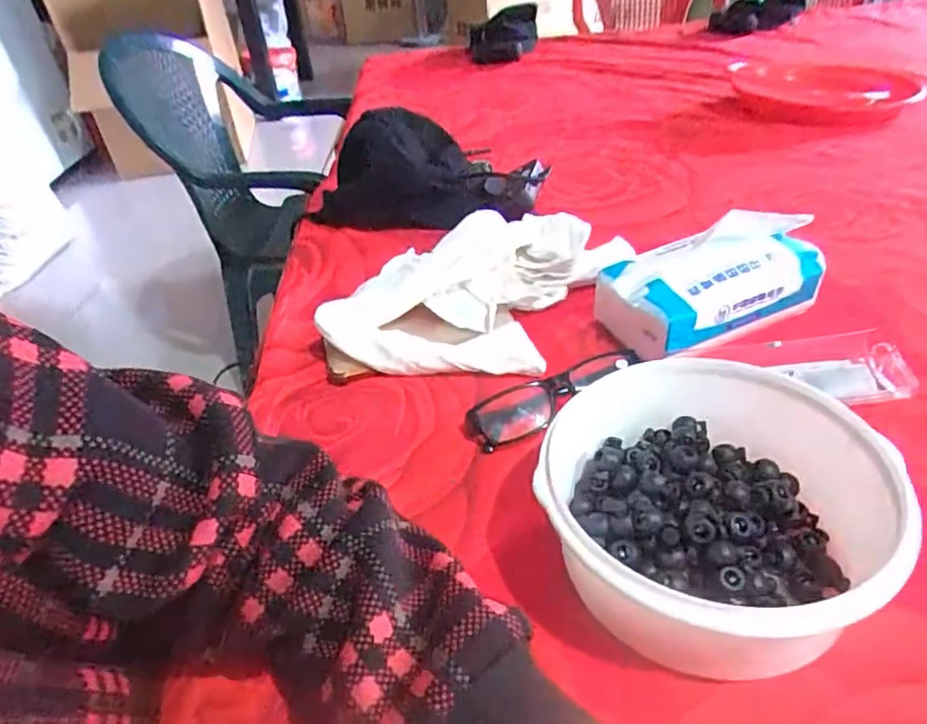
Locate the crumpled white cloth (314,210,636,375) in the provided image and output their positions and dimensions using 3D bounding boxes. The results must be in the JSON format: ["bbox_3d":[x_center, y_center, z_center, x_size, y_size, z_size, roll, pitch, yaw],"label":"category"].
[{"bbox_3d":[0.014,-0.064,0.528,0.229,0.062,0.193,6,38,17],"label":"crumpled white cloth"}]

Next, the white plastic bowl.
[{"bbox_3d":[0.127,0.079,0.310,0.157,0.073,0.153,-4,36,3],"label":"white plastic bowl"}]

